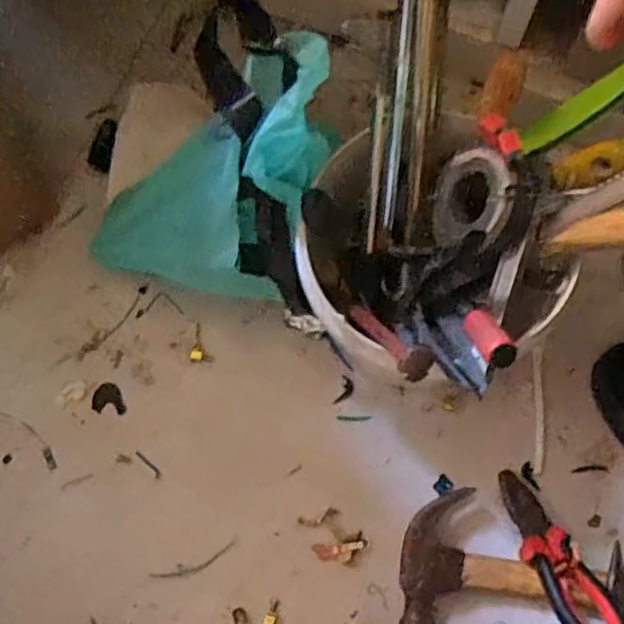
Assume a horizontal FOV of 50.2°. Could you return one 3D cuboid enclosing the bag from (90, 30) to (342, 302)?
[{"bbox_3d":[-0.076,-0.088,0.574,0.304,0.085,0.145,-35,70,36],"label":"bag"}]

